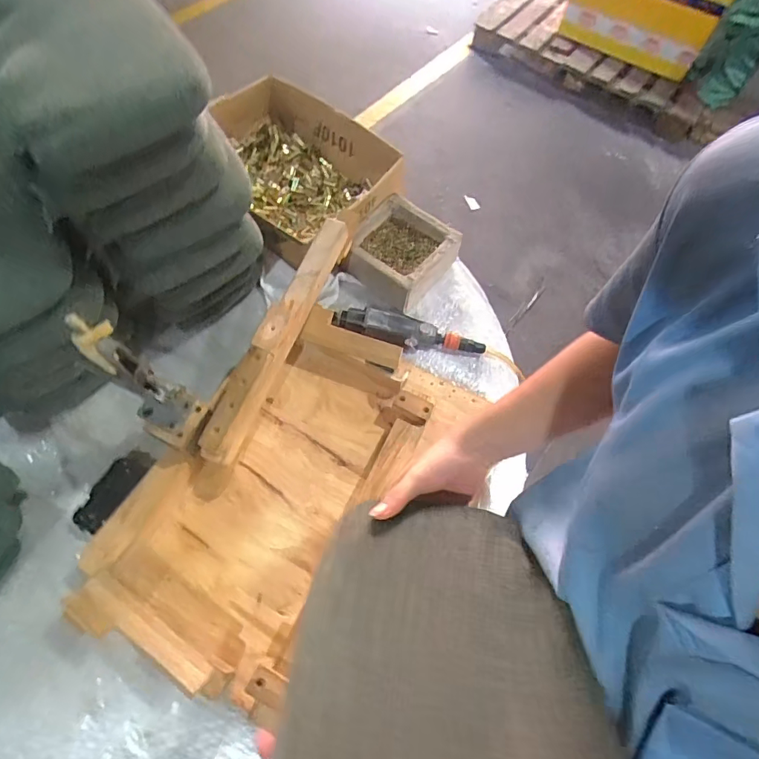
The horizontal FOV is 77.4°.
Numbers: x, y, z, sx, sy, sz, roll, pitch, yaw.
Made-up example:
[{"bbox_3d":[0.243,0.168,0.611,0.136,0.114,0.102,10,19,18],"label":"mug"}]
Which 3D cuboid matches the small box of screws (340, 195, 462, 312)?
[{"bbox_3d":[0.039,-0.232,0.893,0.171,0.092,0.173,34,66,14],"label":"small box of screws"}]

